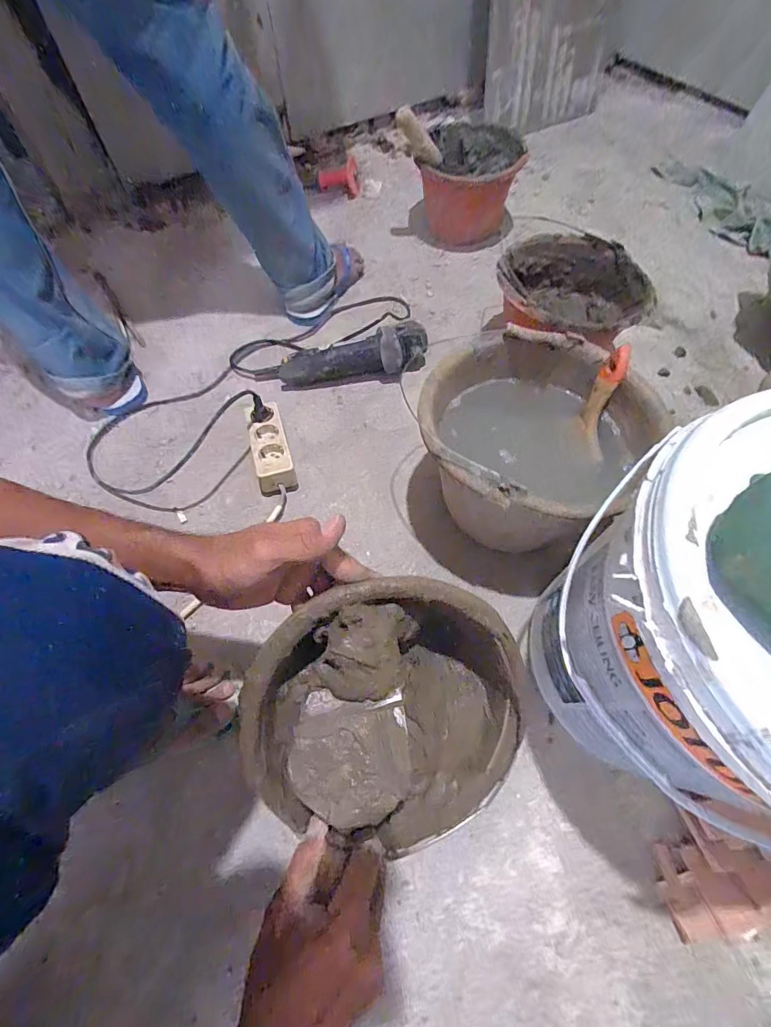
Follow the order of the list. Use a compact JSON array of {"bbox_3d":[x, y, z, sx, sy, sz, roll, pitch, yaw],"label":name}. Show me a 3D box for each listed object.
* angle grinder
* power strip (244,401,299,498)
[{"bbox_3d":[-0.078,-0.277,0.752,0.311,0.092,0.070,-11,63,-7],"label":"angle grinder"},{"bbox_3d":[-0.184,-0.102,0.674,0.057,0.053,0.164,-16,64,-9],"label":"power strip"}]

